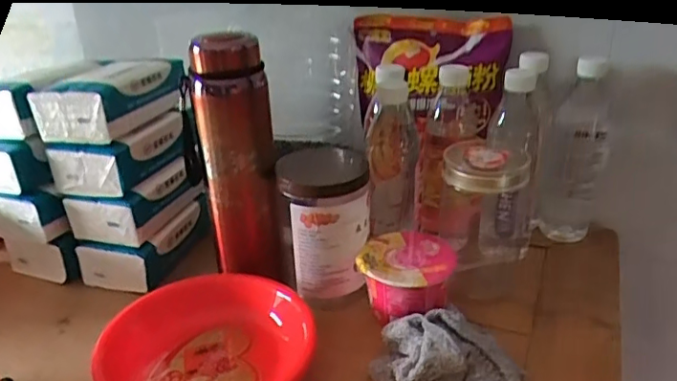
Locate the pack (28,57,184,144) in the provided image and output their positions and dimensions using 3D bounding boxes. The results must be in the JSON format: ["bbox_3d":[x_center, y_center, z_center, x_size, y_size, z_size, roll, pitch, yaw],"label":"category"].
[{"bbox_3d":[-0.250,-0.105,0.633,0.102,0.061,0.140,8,29,17],"label":"pack"}]

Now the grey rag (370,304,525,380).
[{"bbox_3d":[0.099,0.145,0.514,0.132,0.051,0.102,4,28,11],"label":"grey rag"}]

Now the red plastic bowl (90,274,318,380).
[{"bbox_3d":[-0.121,0.141,0.528,0.195,0.068,0.151,-20,33,-31],"label":"red plastic bowl"}]

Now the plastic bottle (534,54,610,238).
[{"bbox_3d":[0.280,-0.044,0.670,0.056,0.217,0.069,16,32,30],"label":"plastic bottle"}]

